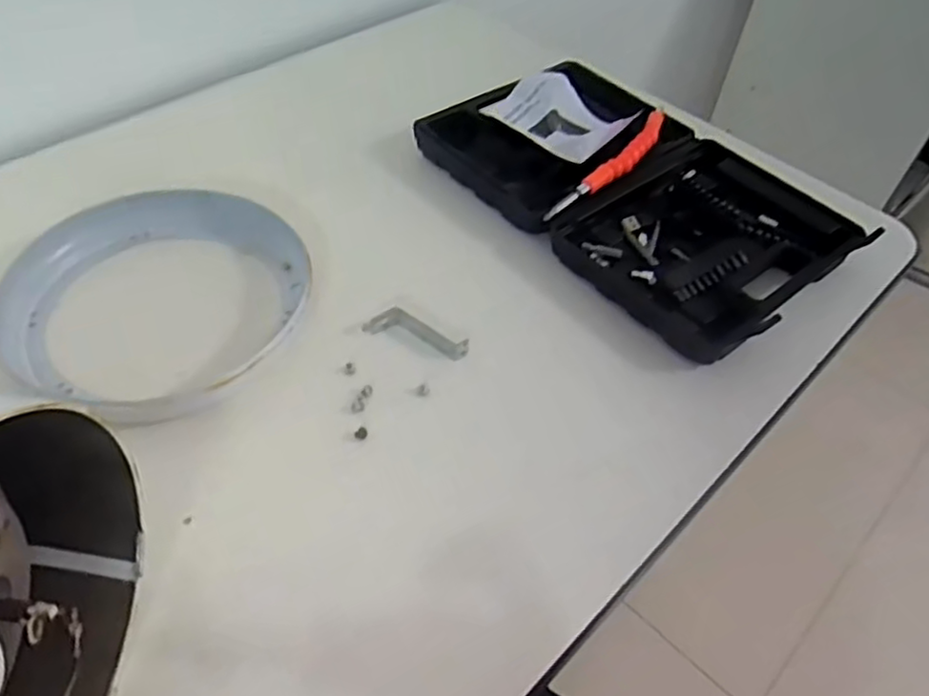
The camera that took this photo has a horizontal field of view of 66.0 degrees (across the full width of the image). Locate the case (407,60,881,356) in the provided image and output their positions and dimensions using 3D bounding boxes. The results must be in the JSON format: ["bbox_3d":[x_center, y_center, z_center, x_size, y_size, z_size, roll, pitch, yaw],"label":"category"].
[{"bbox_3d":[0.142,-0.136,0.609,0.203,0.048,0.336,-34,62,-29],"label":"case"}]

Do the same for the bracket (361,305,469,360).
[{"bbox_3d":[-0.033,-0.013,0.511,0.075,0.012,0.024,14,50,10],"label":"bracket"}]

